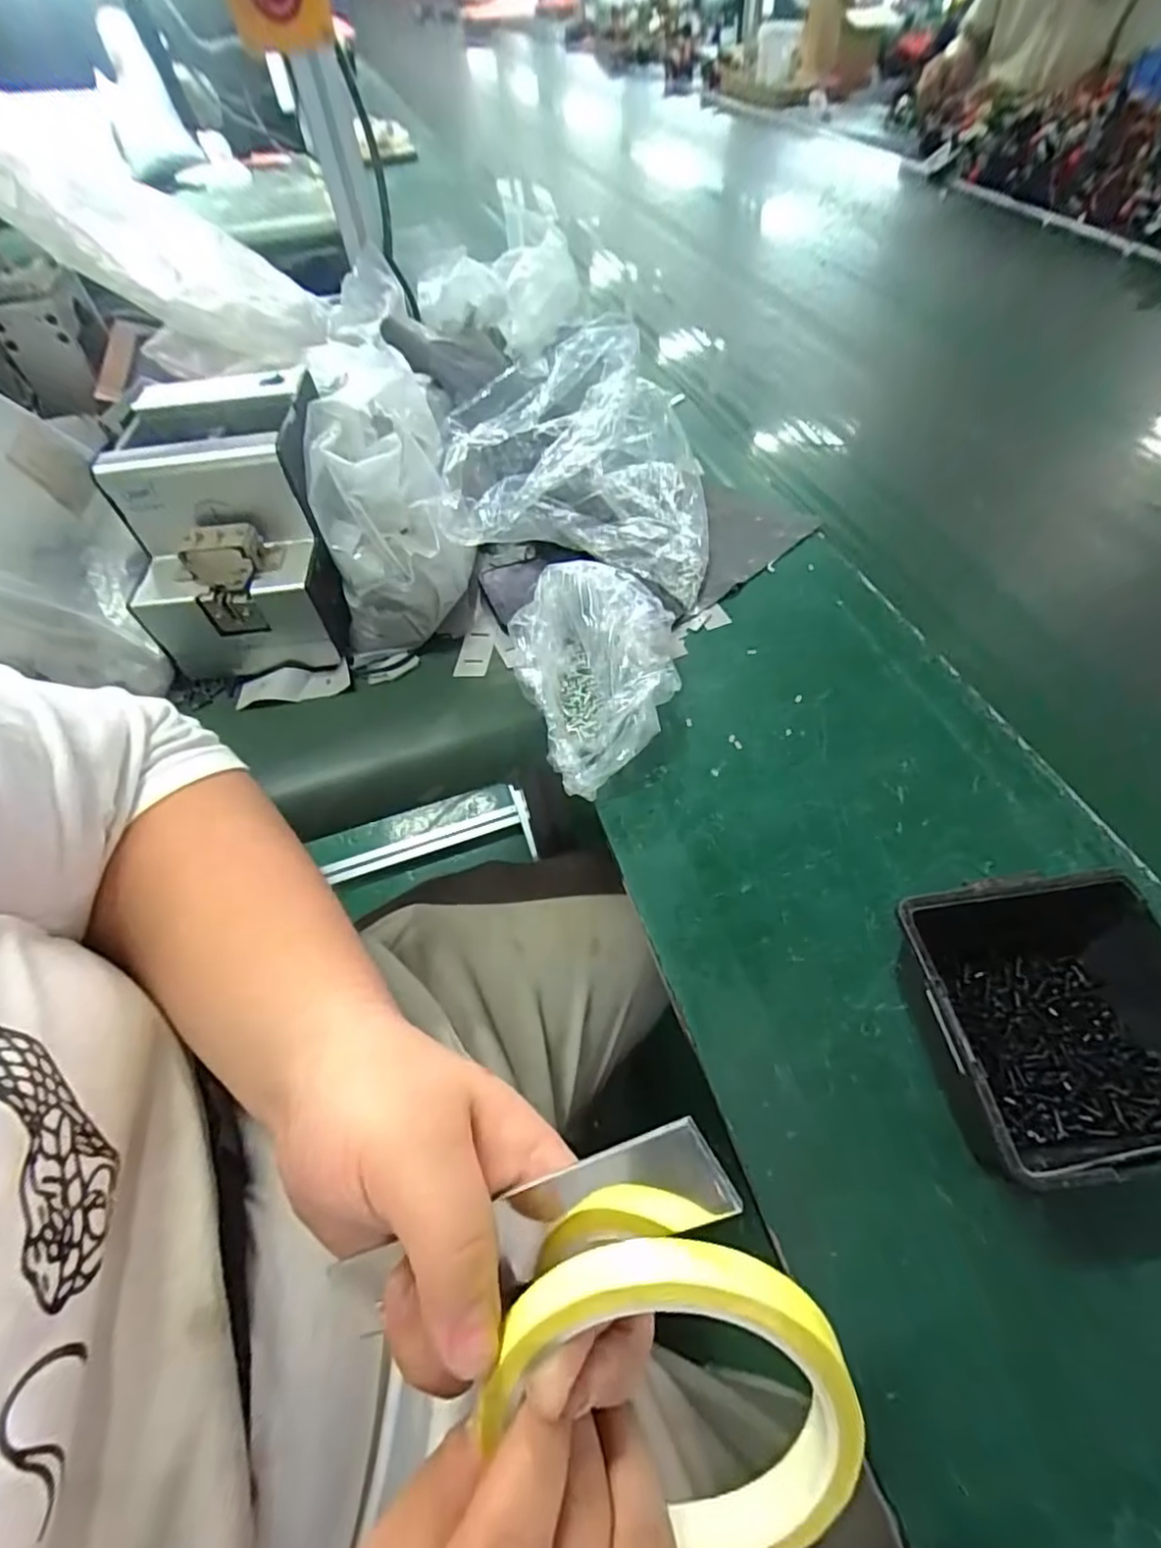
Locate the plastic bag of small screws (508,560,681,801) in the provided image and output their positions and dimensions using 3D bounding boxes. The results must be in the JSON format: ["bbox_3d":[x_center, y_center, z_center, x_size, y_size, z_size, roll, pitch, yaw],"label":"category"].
[{"bbox_3d":[0.013,-0.070,0.435,0.116,0.071,0.157,-9,55,-3],"label":"plastic bag of small screws"}]

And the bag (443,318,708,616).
[{"bbox_3d":[0.006,-0.258,0.514,0.200,0.153,0.202,-1,55,2],"label":"bag"}]

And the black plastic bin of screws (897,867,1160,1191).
[{"bbox_3d":[0.223,0.113,0.293,0.133,0.064,0.118,-9,55,-3],"label":"black plastic bin of screws"}]

